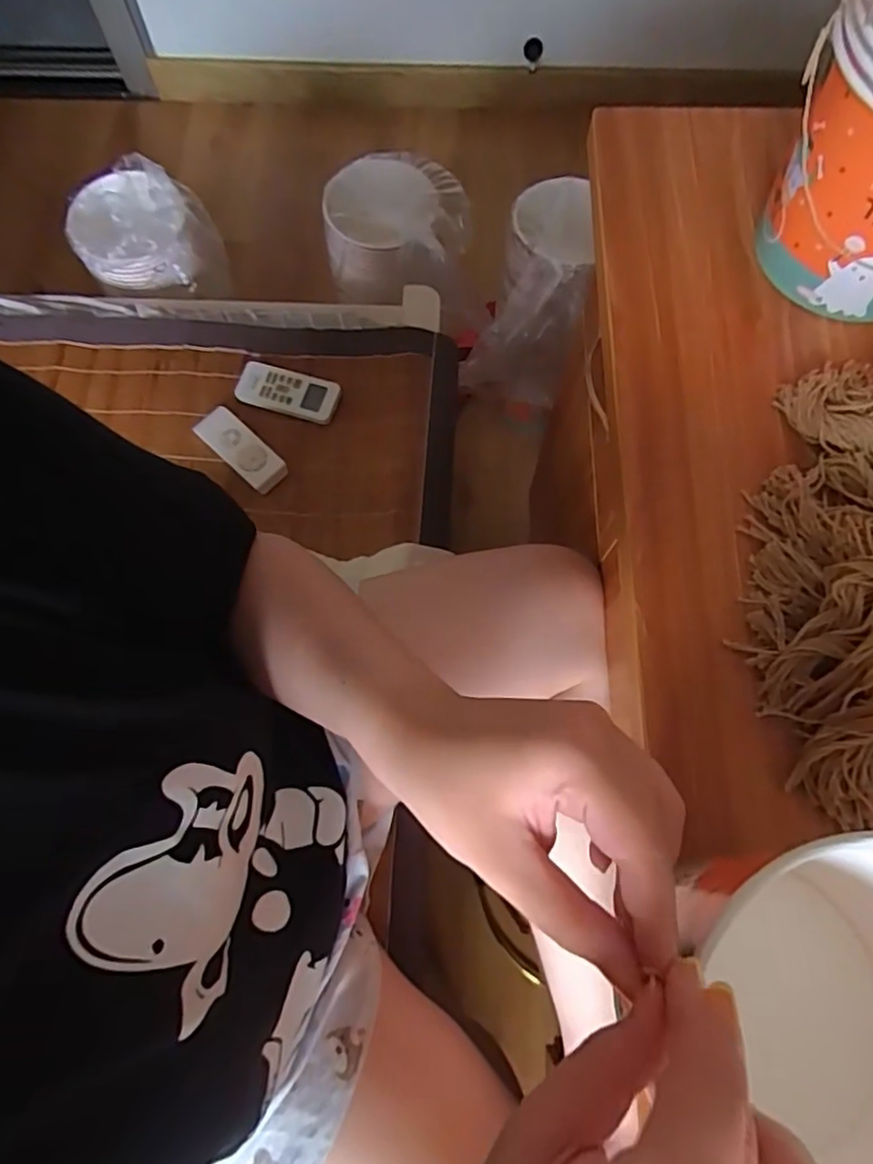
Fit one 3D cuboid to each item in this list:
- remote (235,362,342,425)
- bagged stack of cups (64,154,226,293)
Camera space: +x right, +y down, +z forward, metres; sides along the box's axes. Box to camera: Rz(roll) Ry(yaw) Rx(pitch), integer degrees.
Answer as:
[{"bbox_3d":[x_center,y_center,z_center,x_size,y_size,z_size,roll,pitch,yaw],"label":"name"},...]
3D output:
[{"bbox_3d":[-0.189,-0.241,0.804,0.128,0.019,0.057,18,88,2],"label":"remote"},{"bbox_3d":[-0.422,-0.503,0.916,0.190,0.106,0.164,-24,73,-7],"label":"bagged stack of cups"}]

